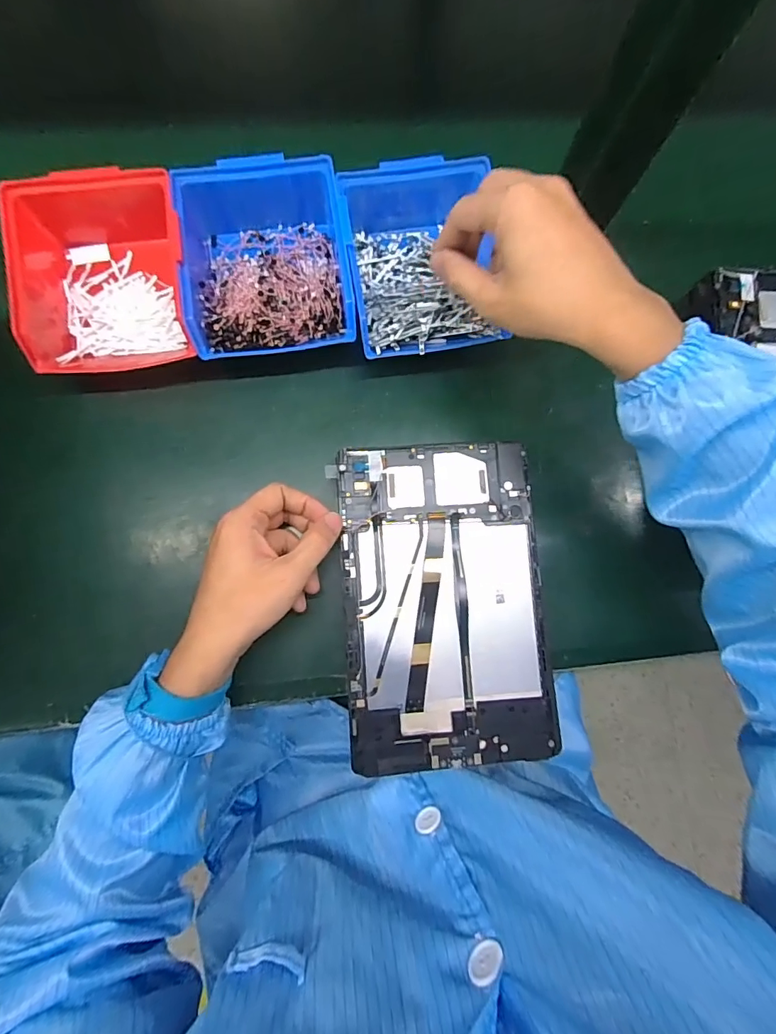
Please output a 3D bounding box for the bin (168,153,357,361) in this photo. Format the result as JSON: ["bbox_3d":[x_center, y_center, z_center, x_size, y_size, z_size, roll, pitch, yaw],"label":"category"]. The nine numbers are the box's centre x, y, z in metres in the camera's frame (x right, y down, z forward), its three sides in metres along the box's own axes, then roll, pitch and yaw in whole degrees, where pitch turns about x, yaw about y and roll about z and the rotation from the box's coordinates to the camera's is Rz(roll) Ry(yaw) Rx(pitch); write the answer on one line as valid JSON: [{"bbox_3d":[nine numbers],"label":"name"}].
[{"bbox_3d":[-0.096,-0.206,0.373,0.123,0.071,0.159,-9,82,-5],"label":"bin"}]

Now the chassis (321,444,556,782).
[{"bbox_3d":[0.043,0.062,0.353,0.153,0.014,0.236,-5,85,-5],"label":"chassis"}]

